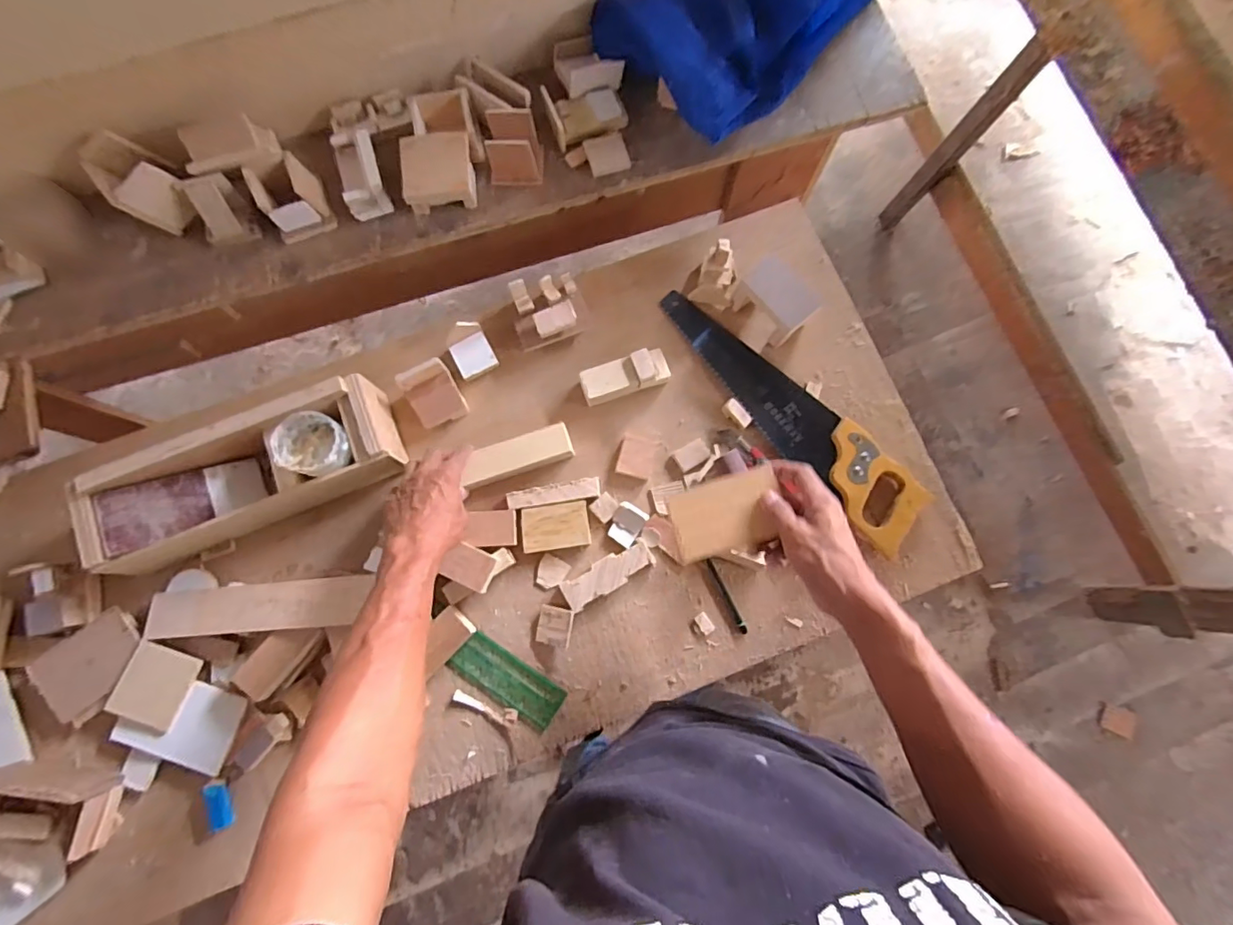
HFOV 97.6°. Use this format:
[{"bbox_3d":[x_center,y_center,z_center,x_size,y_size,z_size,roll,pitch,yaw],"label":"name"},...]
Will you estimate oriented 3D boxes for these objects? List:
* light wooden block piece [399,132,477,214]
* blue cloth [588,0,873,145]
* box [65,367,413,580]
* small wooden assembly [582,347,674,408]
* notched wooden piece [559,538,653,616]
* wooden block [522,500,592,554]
[{"bbox_3d":[-0.218,-0.355,0.664,0.084,0.061,0.078,-8,79,-2],"label":"light wooden block piece"},{"bbox_3d":[0.124,-0.544,0.650,0.213,0.136,0.252,-38,81,-7],"label":"blue cloth"},{"bbox_3d":[-0.415,0.011,0.598,0.321,0.064,0.123,-22,80,-5],"label":"box"},{"bbox_3d":[0.012,-0.105,0.660,0.109,0.026,0.043,-21,83,-5],"label":"small wooden assembly"},{"bbox_3d":[-0.009,0.129,0.624,0.109,0.012,0.035,-30,80,-5],"label":"notched wooden piece"},{"bbox_3d":[-0.071,0.075,0.633,0.078,0.012,0.052,-8,79,-1],"label":"wooden block"}]

